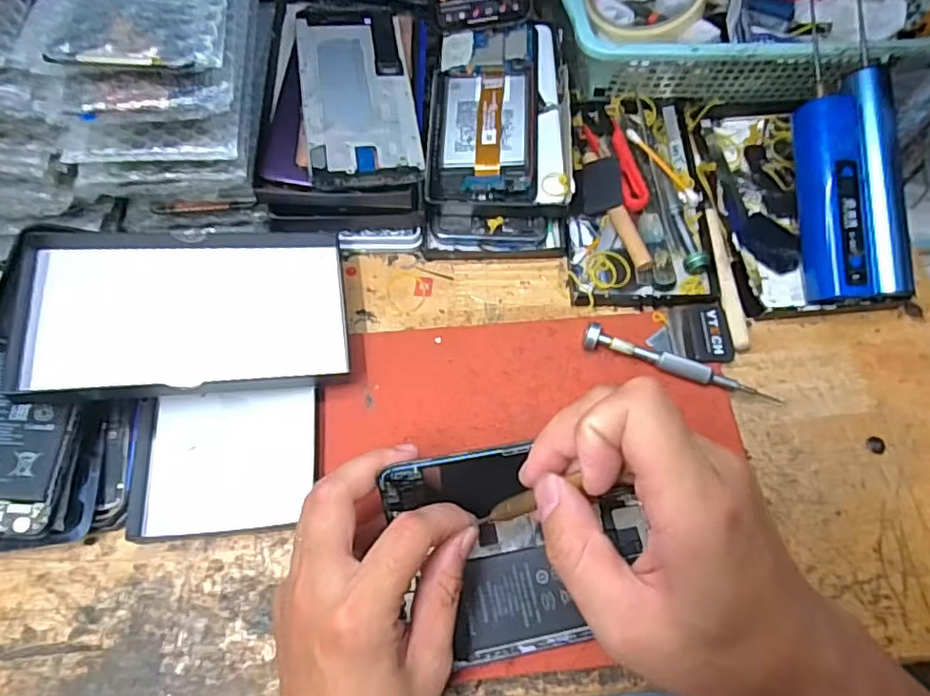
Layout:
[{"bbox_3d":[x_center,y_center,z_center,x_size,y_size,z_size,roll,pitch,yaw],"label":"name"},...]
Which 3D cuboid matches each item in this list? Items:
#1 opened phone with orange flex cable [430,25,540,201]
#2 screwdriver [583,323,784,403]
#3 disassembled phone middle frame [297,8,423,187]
[{"bbox_3d":[0.015,-0.171,0.449,0.076,0.014,0.154,1,69,5],"label":"opened phone with orange flex cable"},{"bbox_3d":[0.136,0.012,0.386,0.126,0.017,0.013,17,67,6],"label":"screwdriver"},{"bbox_3d":[-0.071,-0.169,0.407,0.070,0.004,0.153,-6,69,-10],"label":"disassembled phone middle frame"}]

